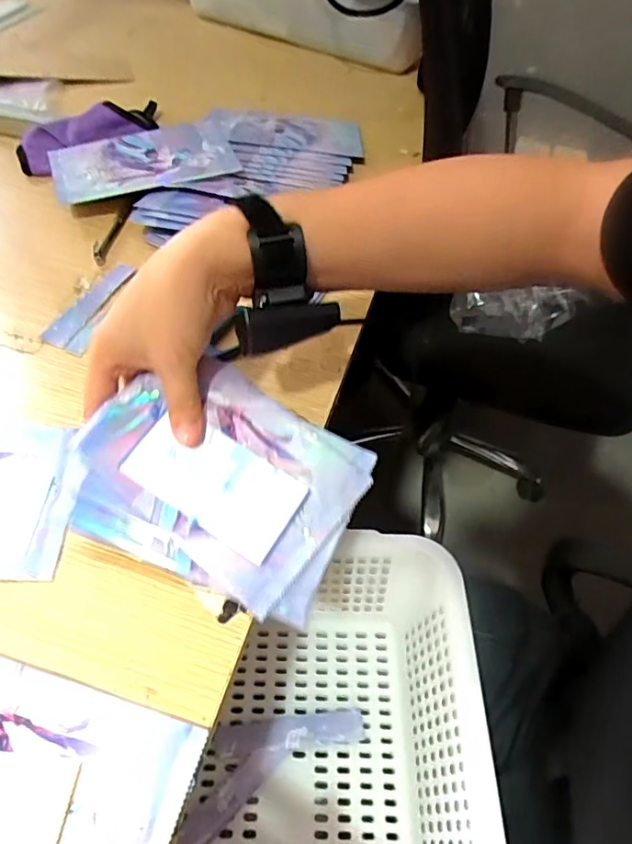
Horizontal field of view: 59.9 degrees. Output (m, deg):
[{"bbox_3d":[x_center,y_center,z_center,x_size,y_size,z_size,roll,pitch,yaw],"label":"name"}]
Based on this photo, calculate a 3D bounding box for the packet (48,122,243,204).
[{"bbox_3d":[-0.189,-0.295,0.617,0.203,0.016,0.123,-19,56,-13],"label":"packet"}]

